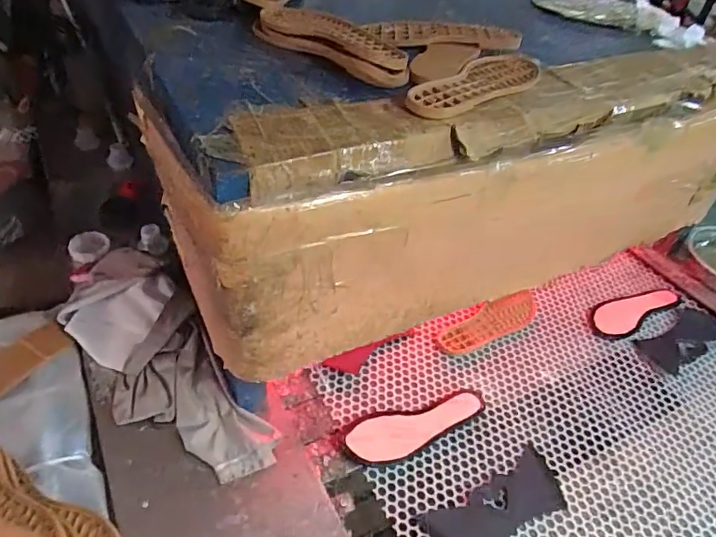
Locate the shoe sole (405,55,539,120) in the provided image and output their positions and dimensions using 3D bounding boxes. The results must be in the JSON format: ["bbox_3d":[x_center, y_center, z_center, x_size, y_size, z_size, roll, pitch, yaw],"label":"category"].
[{"bbox_3d":[0.161,-0.240,0.651,0.090,0.014,0.270,27,45,22],"label":"shoe sole"}]

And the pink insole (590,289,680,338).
[{"bbox_3d":[0.543,0.076,1.001,0.220,0.008,0.072,-19,47,-27],"label":"pink insole"}]

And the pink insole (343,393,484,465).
[{"bbox_3d":[0.092,0.238,0.762,0.230,0.018,0.081,-7,43,-16],"label":"pink insole"}]

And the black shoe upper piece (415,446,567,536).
[{"bbox_3d":[0.194,0.323,0.692,0.214,0.005,0.090,-18,47,-26],"label":"black shoe upper piece"}]

